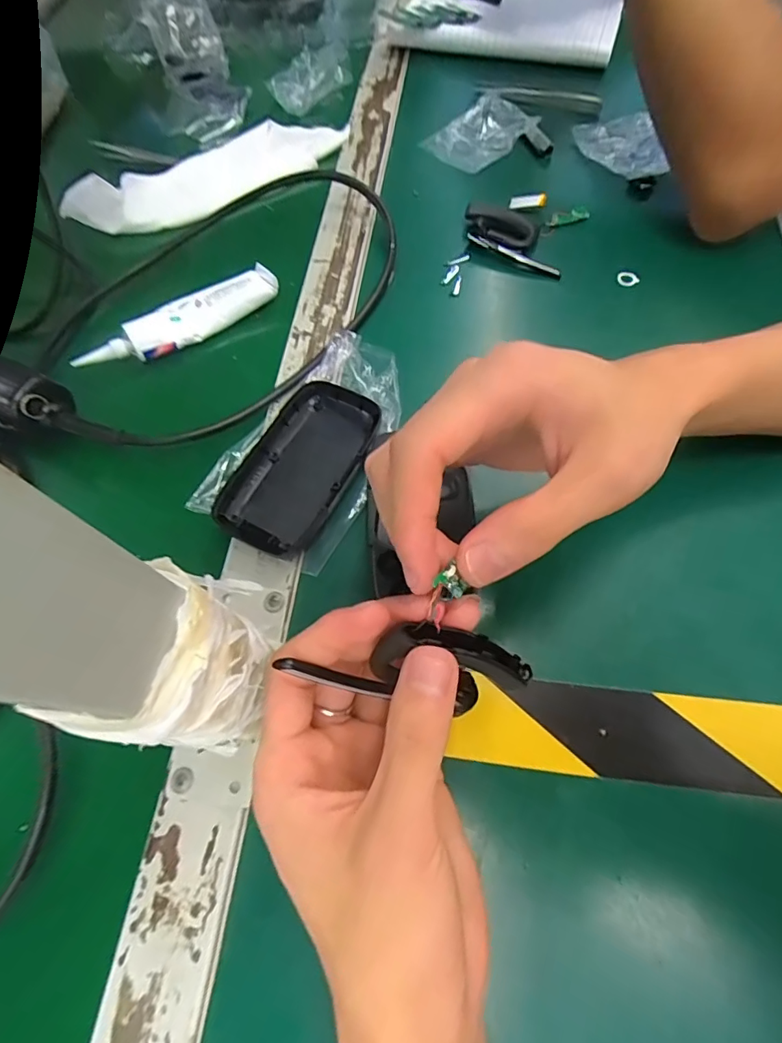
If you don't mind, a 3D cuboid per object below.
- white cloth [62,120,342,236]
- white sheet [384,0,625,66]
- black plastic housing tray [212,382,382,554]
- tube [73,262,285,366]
[{"bbox_3d":[-0.149,-0.293,0.405,0.229,0.016,0.074,-33,68,-12],"label":"white cloth"},{"bbox_3d":[0.115,-0.505,0.483,0.212,0.022,0.153,17,67,11],"label":"white sheet"},{"bbox_3d":[-0.052,-0.033,0.280,0.062,0.015,0.106,25,69,14],"label":"black plastic housing tray"},{"bbox_3d":[-0.143,-0.138,0.337,0.139,0.014,0.032,-35,68,-12],"label":"tube"}]

